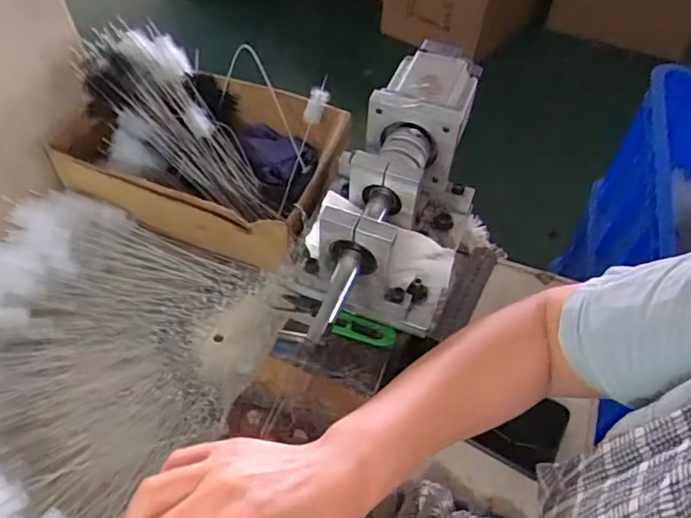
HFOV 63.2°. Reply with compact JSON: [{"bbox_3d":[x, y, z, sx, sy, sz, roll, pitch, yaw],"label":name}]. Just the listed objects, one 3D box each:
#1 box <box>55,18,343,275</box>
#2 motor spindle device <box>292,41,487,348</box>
[{"bbox_3d":[-0.154,-0.128,0.622,0.287,0.125,0.203,16,53,10],"label":"box"},{"bbox_3d":[0.040,-0.052,0.506,0.137,0.118,0.321,15,53,10],"label":"motor spindle device"}]

